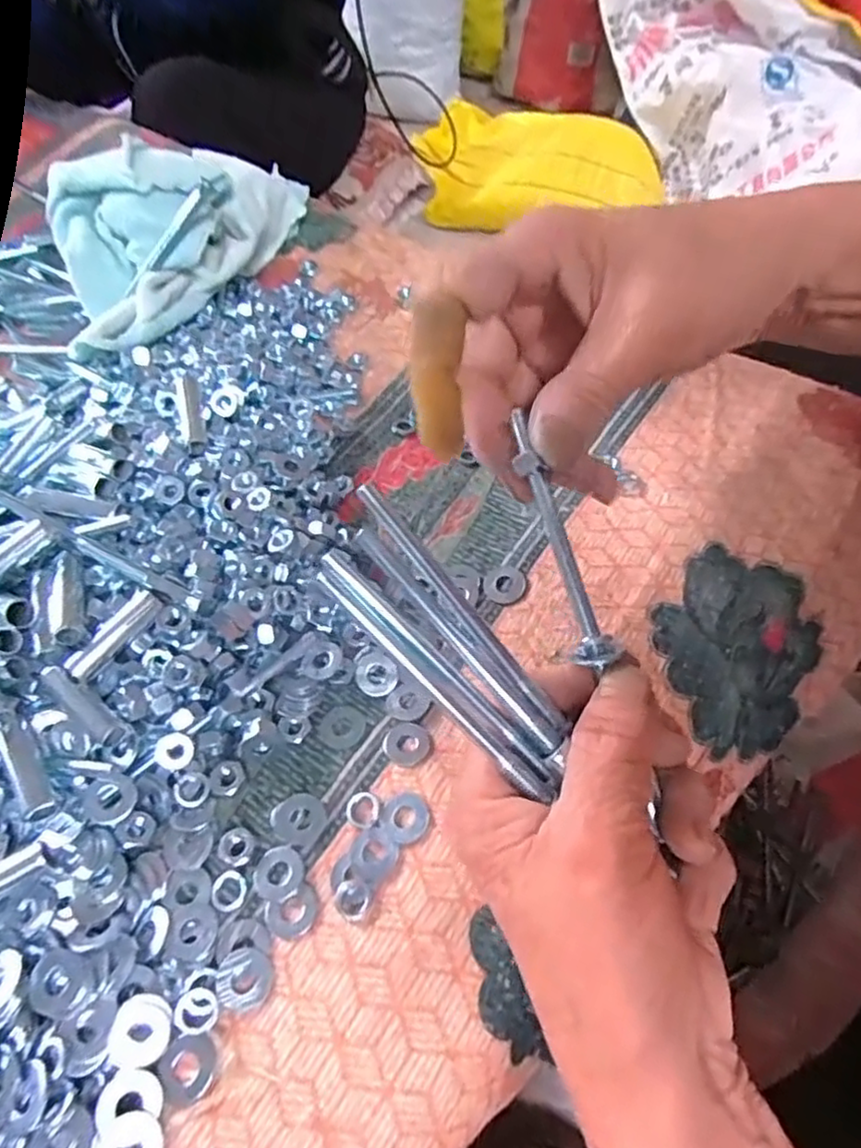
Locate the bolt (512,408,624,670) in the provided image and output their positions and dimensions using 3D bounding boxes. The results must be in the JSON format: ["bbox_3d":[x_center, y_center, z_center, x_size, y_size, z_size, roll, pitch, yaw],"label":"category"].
[{"bbox_3d":[0.041,-0.011,0.213,0.013,0.008,0.084,-19,88,-8],"label":"bolt"}]

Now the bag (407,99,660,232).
[{"bbox_3d":[0.216,-0.797,1.285,0.459,0.124,0.238,14,59,13],"label":"bag"}]

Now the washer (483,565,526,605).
[{"bbox_3d":[0.034,0.005,0.302,0.018,0.004,0.019,-2,57,3],"label":"washer"}]

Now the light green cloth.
[{"bbox_3d":[-0.165,-0.220,0.412,0.107,0.078,0.214,27,63,18],"label":"light green cloth"}]

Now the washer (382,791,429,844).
[{"bbox_3d":[-0.010,0.092,0.247,0.018,0.004,0.018,19,60,16],"label":"washer"}]

